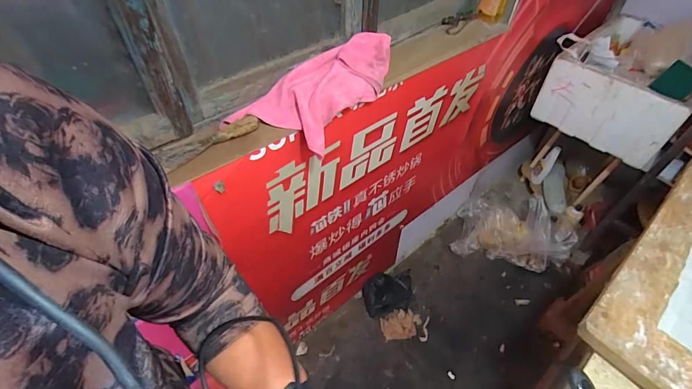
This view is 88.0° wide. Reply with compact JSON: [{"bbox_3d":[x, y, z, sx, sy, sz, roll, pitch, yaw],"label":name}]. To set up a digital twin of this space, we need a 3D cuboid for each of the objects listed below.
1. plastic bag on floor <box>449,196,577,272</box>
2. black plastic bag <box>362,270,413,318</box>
[{"bbox_3d":[0.757,0.156,1.612,0.488,0.204,0.314,14,49,13],"label":"plastic bag on floor"},{"bbox_3d":[0.182,0.409,1.481,0.220,0.075,0.162,-8,48,-7],"label":"black plastic bag"}]

